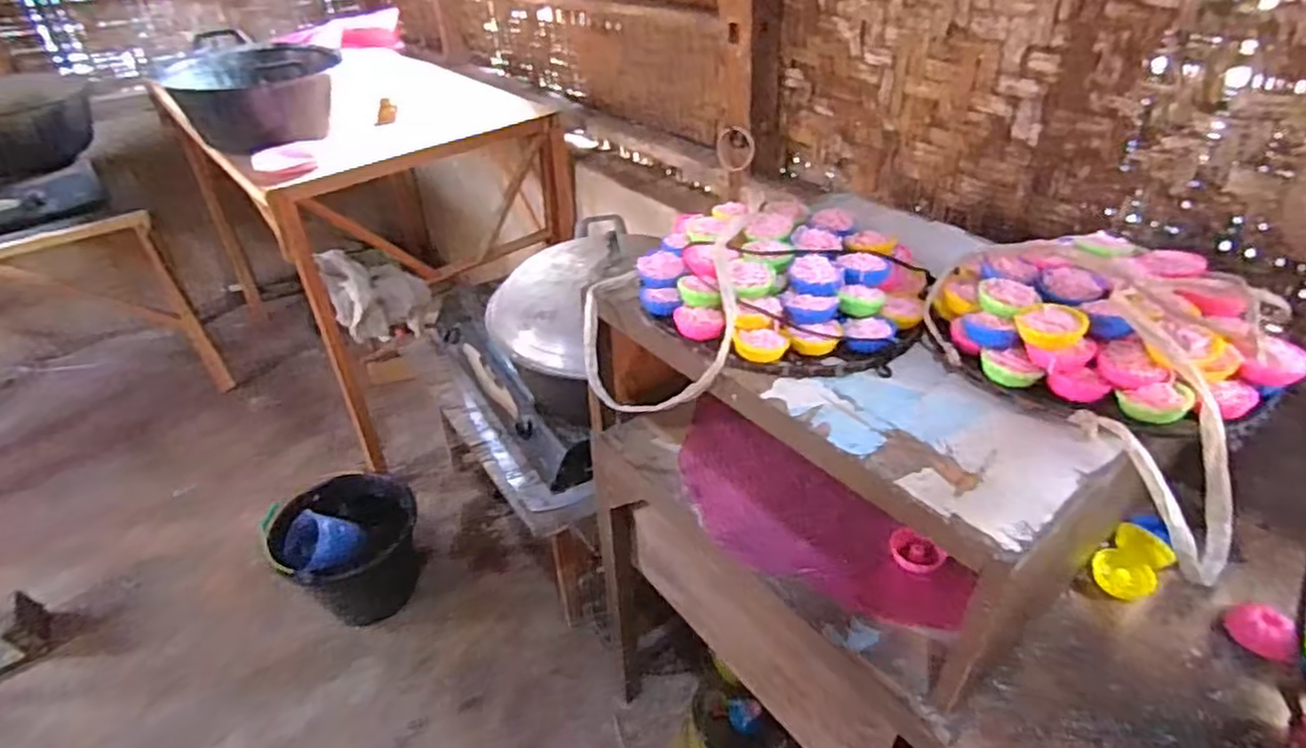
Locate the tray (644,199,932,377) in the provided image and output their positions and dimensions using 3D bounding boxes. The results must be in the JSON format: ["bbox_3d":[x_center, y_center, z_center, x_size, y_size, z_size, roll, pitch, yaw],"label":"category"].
[{"bbox_3d":[0.161,-0.125,0.858,0.329,0.085,0.314,13,39,20],"label":"tray"}]

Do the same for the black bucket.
[{"bbox_3d":[-0.735,0.436,1.715,0.248,0.303,0.325,29,46,35],"label":"black bucket"}]

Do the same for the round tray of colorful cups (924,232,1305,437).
[{"bbox_3d":[0.491,-0.062,0.748,0.284,0.085,0.321,-28,43,-31],"label":"round tray of colorful cups"}]

